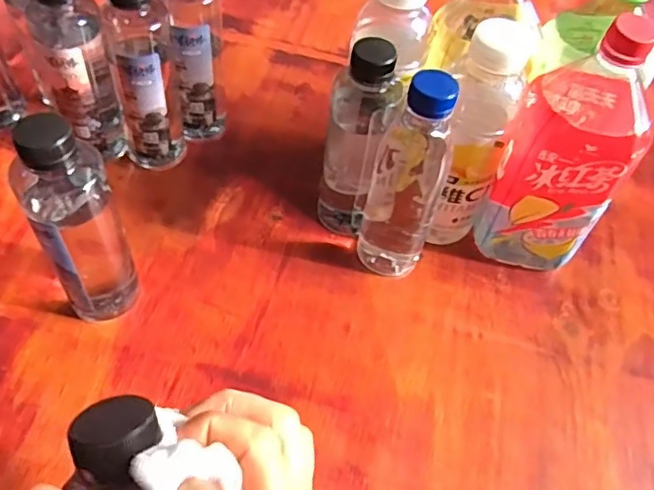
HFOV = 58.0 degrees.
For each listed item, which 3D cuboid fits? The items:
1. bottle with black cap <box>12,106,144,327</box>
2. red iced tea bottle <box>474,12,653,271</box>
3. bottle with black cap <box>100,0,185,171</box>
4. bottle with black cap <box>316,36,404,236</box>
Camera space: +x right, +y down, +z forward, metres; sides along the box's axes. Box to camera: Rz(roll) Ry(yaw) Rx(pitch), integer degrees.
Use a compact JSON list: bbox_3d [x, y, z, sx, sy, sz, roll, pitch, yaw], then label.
[{"bbox_3d":[-0.167,-0.014,0.398,0.051,0.189,0.052,-19,57,-18],"label":"bottle with black cap"},{"bbox_3d":[0.190,-0.072,0.461,0.085,0.217,0.093,31,56,17],"label":"red iced tea bottle"},{"bbox_3d":[-0.155,-0.142,0.503,0.052,0.177,0.047,-14,56,-16],"label":"bottle with black cap"},{"bbox_3d":[0.024,-0.084,0.474,0.050,0.173,0.060,6,53,-1],"label":"bottle with black cap"}]

